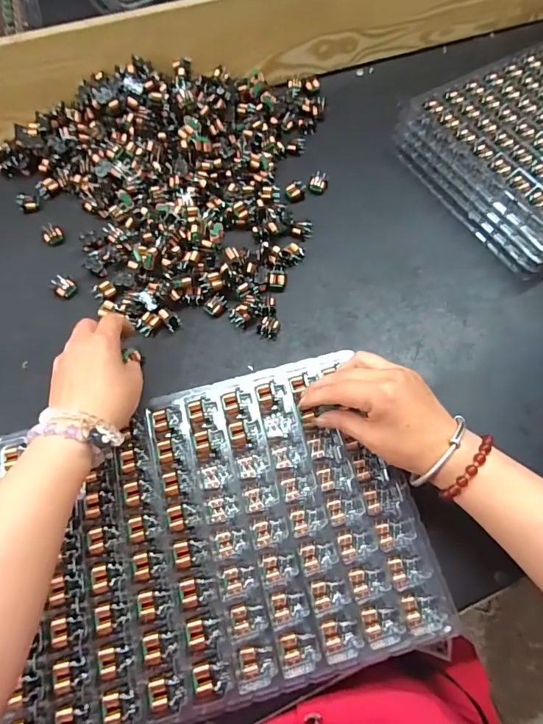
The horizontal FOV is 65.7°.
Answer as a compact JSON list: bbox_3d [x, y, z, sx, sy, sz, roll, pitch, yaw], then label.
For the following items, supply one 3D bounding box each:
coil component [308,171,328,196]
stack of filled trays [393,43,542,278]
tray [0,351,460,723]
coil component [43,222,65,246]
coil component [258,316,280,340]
[{"bbox_3d":[0.058,-0.218,0.514,0.022,0.018,0.021,13,67,5],"label":"coil component"},{"bbox_3d":[0.368,-0.279,0.518,0.348,0.059,0.244,-29,69,-12],"label":"stack of filled trays"},{"bbox_3d":[-0.043,0.132,0.343,0.316,0.016,0.236,-13,67,-6],"label":"tray"},{"bbox_3d":[-0.249,-0.145,0.478,0.022,0.017,0.016,-36,71,-15],"label":"coil component"},{"bbox_3d":[-0.003,-0.036,0.436,0.020,0.013,0.018,17,67,7],"label":"coil component"}]

